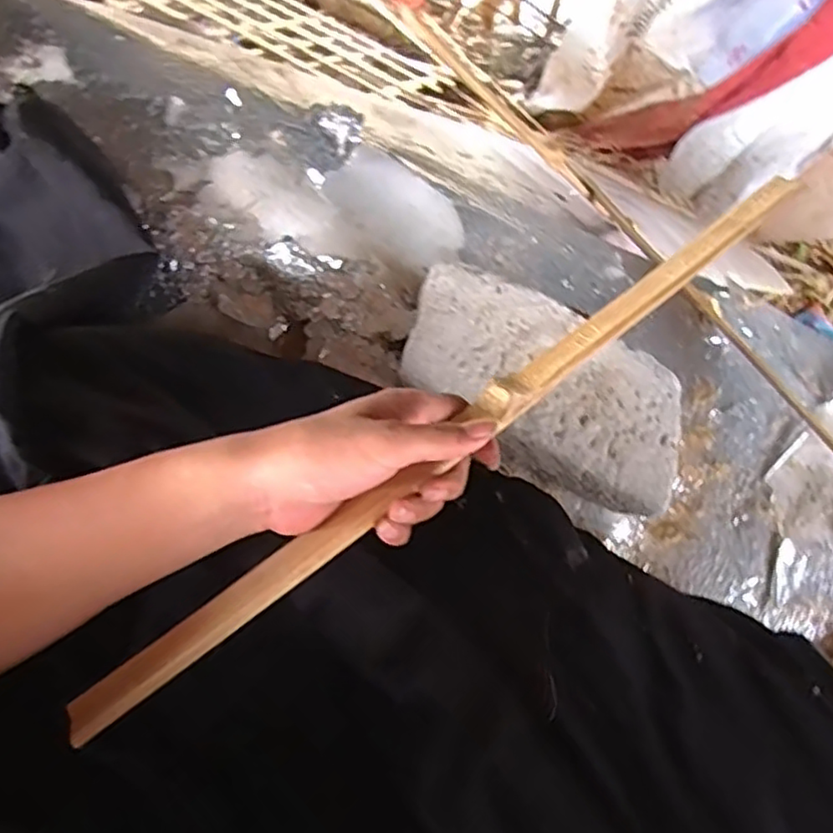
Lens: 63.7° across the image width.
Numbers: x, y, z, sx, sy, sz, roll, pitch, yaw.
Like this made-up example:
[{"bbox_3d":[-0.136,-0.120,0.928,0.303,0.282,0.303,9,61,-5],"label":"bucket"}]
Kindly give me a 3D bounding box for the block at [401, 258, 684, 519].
[{"bbox_3d":[0.099,-0.018,0.556,0.236,0.095,0.117,29,78,7],"label":"block"}]

